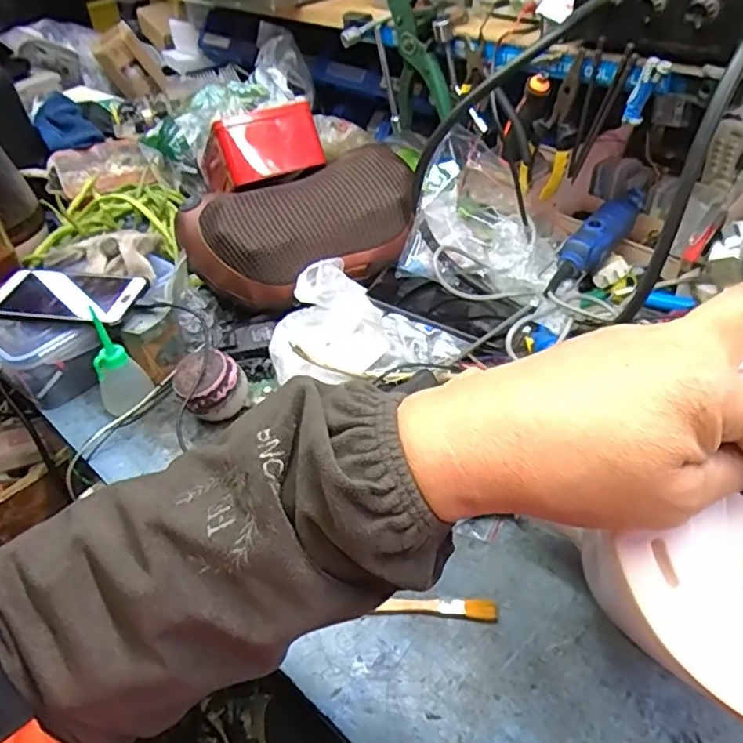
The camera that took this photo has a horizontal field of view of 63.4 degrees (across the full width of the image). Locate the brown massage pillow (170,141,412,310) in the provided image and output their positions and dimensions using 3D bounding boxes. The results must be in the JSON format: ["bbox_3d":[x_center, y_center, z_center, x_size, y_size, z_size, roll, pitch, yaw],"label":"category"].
[{"bbox_3d":[-0.078,-0.160,0.694,0.270,0.100,0.166,-12,67,-12],"label":"brown massage pillow"}]

